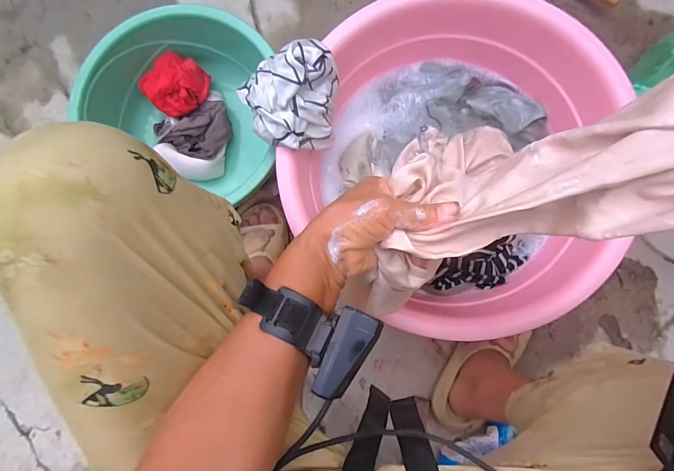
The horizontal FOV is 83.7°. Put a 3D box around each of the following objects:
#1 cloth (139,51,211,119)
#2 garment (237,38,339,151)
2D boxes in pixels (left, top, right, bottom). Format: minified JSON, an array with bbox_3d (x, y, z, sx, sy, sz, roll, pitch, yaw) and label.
[{"bbox_3d":[-0.295,-0.277,0.683,0.095,0.055,0.103,43,89,6],"label":"cloth"},{"bbox_3d":[-0.059,-0.189,0.508,0.129,0.079,0.136,0,85,3],"label":"garment"}]

